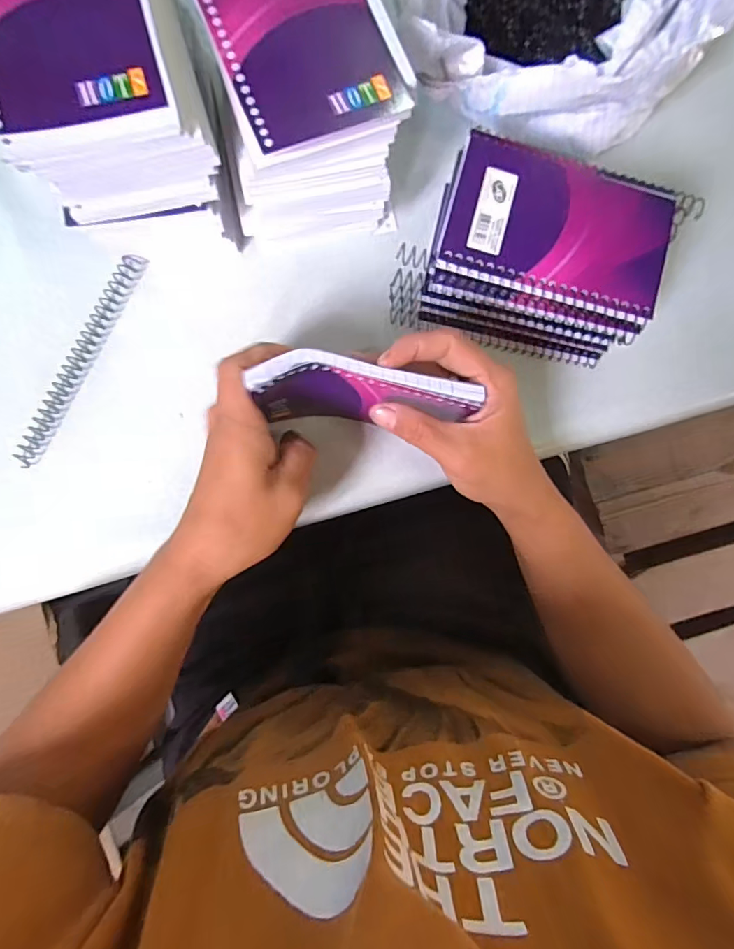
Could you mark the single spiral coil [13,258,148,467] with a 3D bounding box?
[{"bbox_3d":[-0.191,-0.078,0.318,0.013,0.008,0.155,26,86,-1],"label":"single spiral coil"}]

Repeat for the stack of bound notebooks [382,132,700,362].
[{"bbox_3d":[0.110,-0.141,0.311,0.169,0.067,0.101,11,86,-2],"label":"stack of bound notebooks"}]

